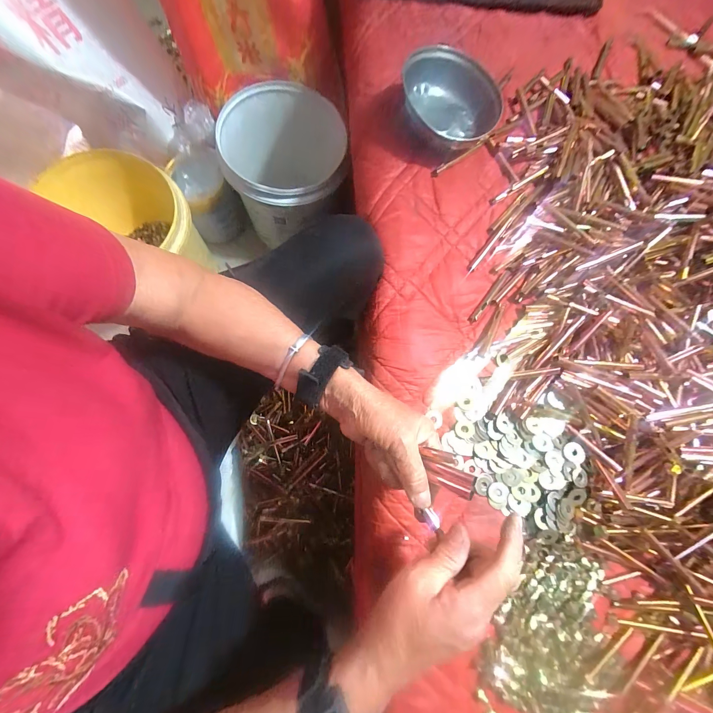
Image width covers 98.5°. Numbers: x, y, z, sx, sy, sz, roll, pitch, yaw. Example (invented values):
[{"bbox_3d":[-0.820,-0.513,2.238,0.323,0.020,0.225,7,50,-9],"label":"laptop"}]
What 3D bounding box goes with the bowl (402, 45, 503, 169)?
[{"bbox_3d":[0.133,-0.351,0.435,0.152,0.058,0.152,0,88,-7],"label":"bowl"}]

